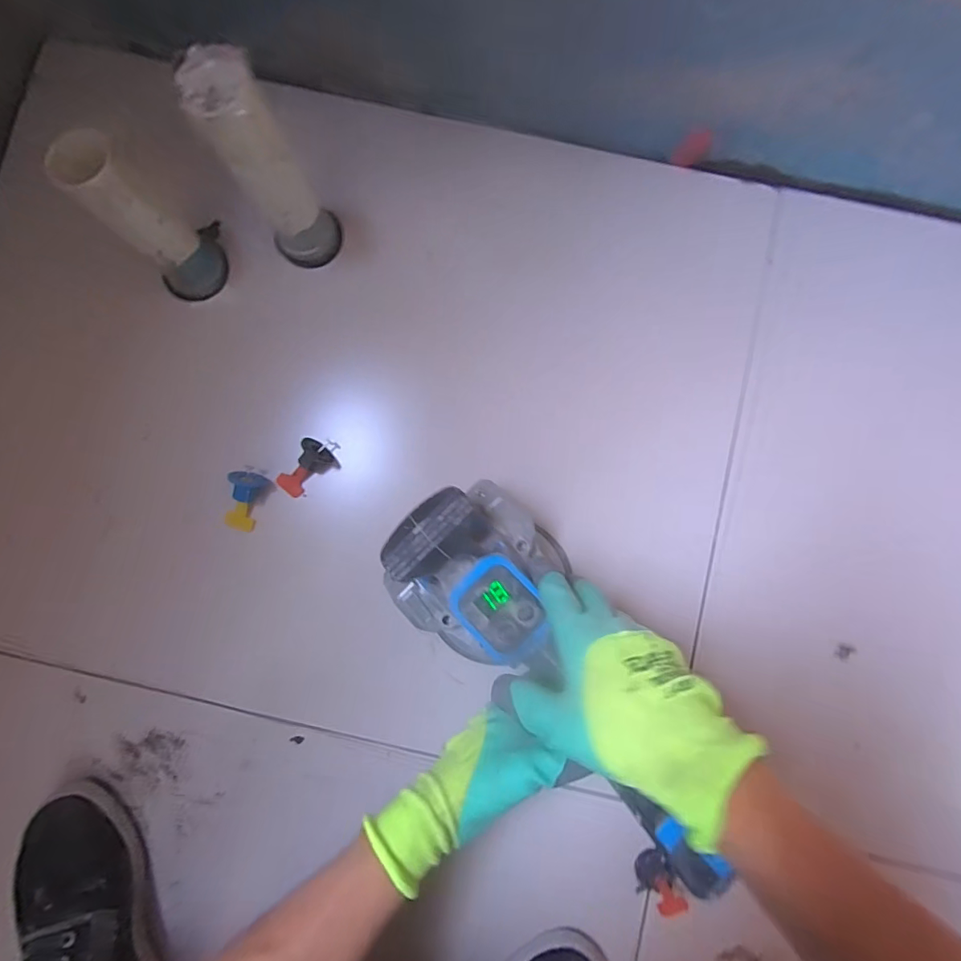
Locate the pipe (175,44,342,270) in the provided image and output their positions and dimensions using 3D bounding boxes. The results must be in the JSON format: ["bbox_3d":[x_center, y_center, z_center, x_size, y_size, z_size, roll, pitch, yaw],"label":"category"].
[{"bbox_3d":[-0.168,-0.249,0.392,0.053,0.170,0.058,0,86,0],"label":"pipe"}]

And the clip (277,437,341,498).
[{"bbox_3d":[-0.166,-0.015,0.460,0.066,0.027,0.036,-37,87,-3],"label":"clip"}]

